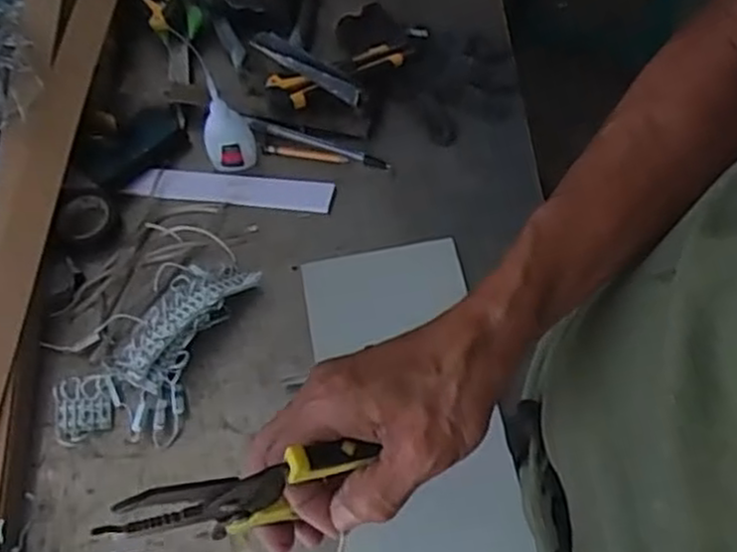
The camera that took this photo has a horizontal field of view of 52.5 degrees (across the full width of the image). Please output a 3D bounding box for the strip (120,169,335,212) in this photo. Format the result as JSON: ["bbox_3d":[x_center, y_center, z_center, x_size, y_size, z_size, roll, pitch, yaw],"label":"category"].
[{"bbox_3d":[-0.131,-0.083,0.709,0.192,0.005,0.030,5,72,3],"label":"strip"}]

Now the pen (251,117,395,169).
[{"bbox_3d":[-0.048,-0.128,0.723,0.144,0.014,0.013,16,63,13],"label":"pen"}]

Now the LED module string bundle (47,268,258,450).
[{"bbox_3d":[-0.178,0.059,0.620,0.098,0.033,0.183,20,65,15],"label":"LED module string bundle"}]

